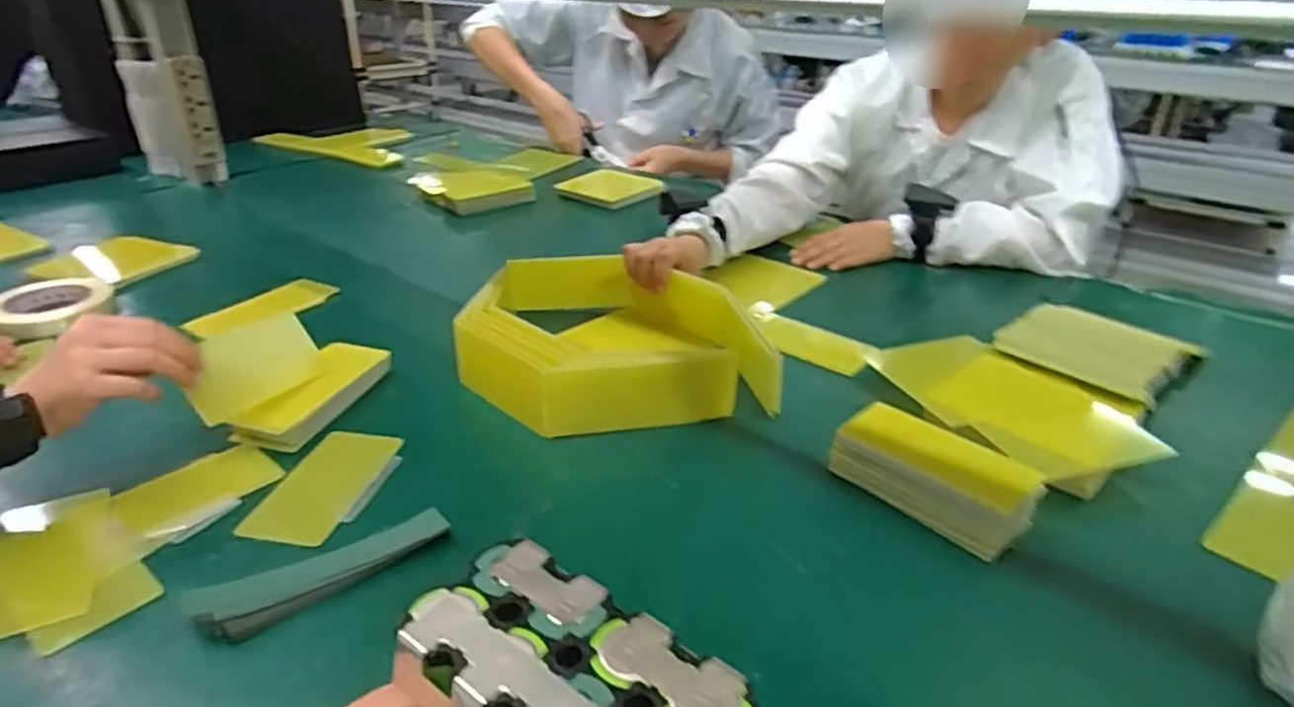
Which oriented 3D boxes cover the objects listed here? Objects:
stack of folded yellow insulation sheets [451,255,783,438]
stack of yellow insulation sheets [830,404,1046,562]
[{"bbox_3d":[-0.038,-0.025,0.783,0.309,0.070,0.276,-2,29,-6],"label":"stack of folded yellow insulation sheets"},{"bbox_3d":[0.224,0.096,0.586,0.149,0.047,0.064,26,36,38],"label":"stack of yellow insulation sheets"}]

